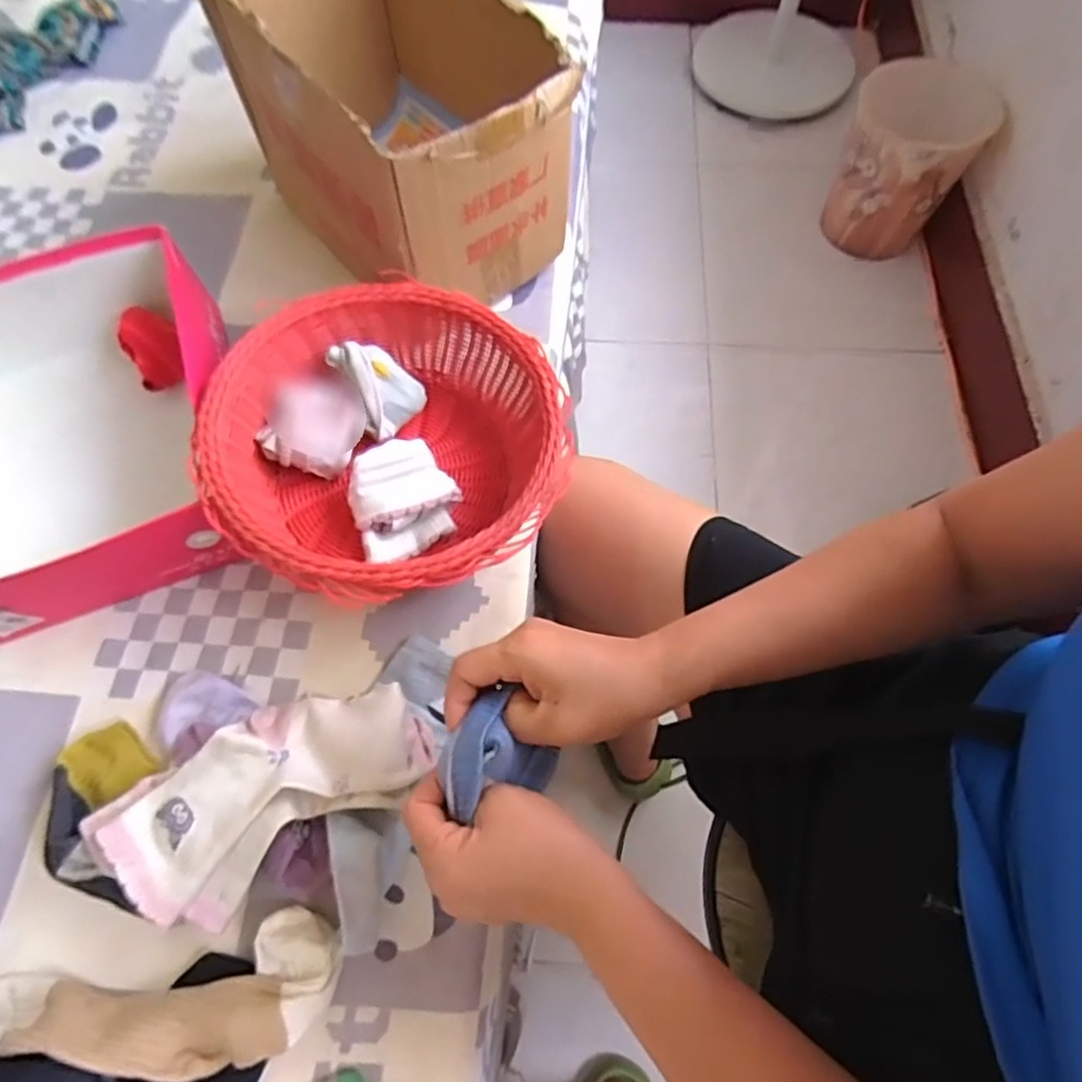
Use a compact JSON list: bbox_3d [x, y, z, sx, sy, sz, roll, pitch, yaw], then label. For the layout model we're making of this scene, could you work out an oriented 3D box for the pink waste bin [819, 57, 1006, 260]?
[{"bbox_3d":[0.667,-0.708,1.215,0.223,0.263,0.224,32,70,14],"label":"pink waste bin"}]

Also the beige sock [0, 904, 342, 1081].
[{"bbox_3d":[-0.254,0.302,0.420,0.246,0.043,0.081,-12,66,-4],"label":"beige sock"}]

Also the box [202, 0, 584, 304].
[{"bbox_3d":[-0.137,-0.395,0.638,0.208,0.210,0.336,-36,70,-14],"label":"box"}]

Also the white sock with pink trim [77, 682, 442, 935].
[{"bbox_3d":[-0.193,0.178,0.472,0.222,0.056,0.111,-32,69,-12],"label":"white sock with pink trim"}]

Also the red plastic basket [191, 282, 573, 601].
[{"bbox_3d":[-0.122,-0.074,0.556,0.269,0.112,0.268,0,66,1],"label":"red plastic basket"}]

